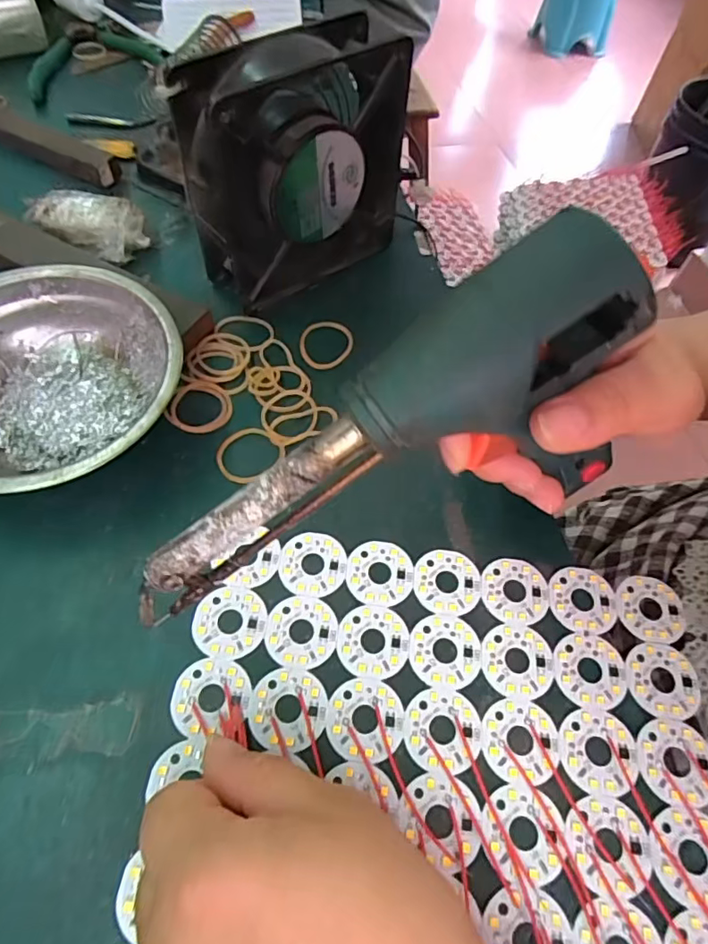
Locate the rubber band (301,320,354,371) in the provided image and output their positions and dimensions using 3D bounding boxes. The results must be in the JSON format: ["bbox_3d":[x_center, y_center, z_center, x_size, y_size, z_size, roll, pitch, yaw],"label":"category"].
[{"bbox_3d":[-0.016,-0.075,0.321,0.031,0.004,0.035,-1,59,-5],"label":"rubber band"}]

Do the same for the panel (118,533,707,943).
[{"bbox_3d":[0.033,0.127,0.201,0.210,0.004,0.207,7,59,0],"label":"panel"}]

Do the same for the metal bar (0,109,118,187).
[{"bbox_3d":[-0.269,-0.259,0.399,0.228,0.015,0.024,28,61,12],"label":"metal bar"}]

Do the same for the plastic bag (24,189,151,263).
[{"bbox_3d":[-0.166,-0.158,0.343,0.066,0.028,0.033,22,60,9],"label":"plastic bag"}]

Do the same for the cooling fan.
[{"bbox_3d":[-0.031,-0.166,0.305,0.118,0.119,0.044,-35,67,-22],"label":"cooling fan"}]

